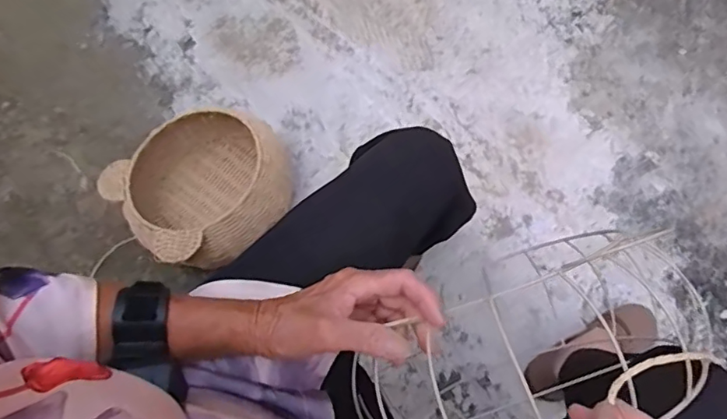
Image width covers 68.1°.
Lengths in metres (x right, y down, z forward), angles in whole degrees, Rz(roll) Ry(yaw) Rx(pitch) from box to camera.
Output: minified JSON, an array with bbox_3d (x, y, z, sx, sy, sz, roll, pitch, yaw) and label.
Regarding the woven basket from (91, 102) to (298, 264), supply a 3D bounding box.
[{"bbox_3d":[-0.302,-0.044,1.017,0.282,0.155,0.282,-1,62,2],"label":"woven basket"}]

